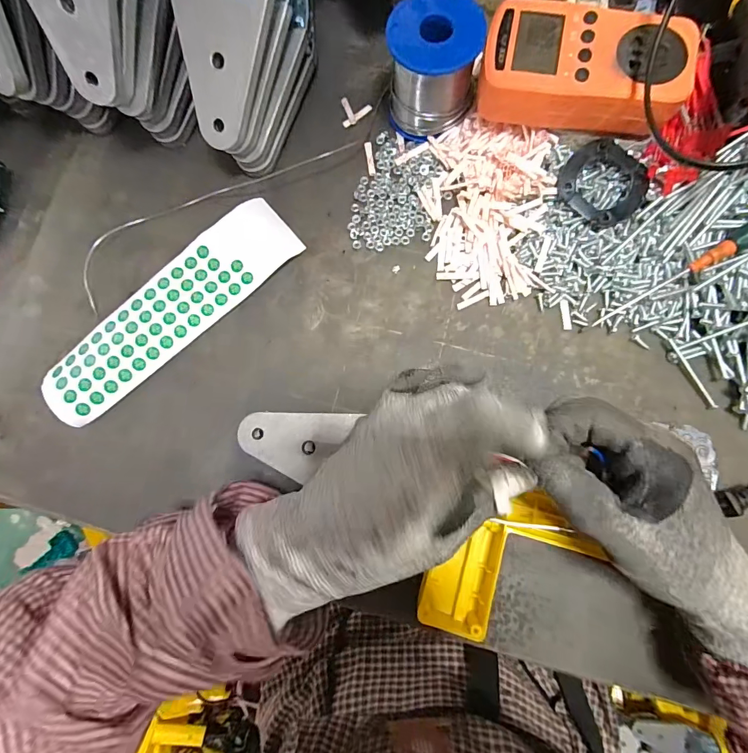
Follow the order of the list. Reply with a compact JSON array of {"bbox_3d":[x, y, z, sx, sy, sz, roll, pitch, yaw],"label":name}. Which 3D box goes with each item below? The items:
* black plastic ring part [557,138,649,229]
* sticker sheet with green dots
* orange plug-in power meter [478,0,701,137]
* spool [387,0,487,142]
[{"bbox_3d":[0.164,-0.138,0.280,0.058,0.010,0.052,44,97,2],"label":"black plastic ring part"},{"bbox_3d":[-0.157,-0.054,0.303,0.217,0.013,0.066,-40,83,-3],"label":"sticker sheet with green dots"},{"bbox_3d":[0.137,-0.203,0.260,0.127,0.033,0.070,6,83,3],"label":"orange plug-in power meter"},{"bbox_3d":[0.043,-0.221,0.287,0.061,0.065,0.057,0,82,2],"label":"spool"}]

